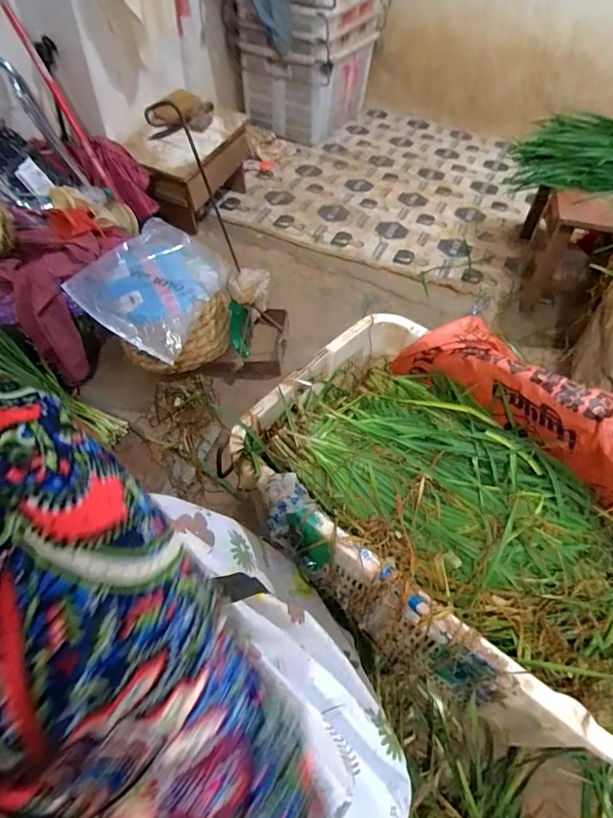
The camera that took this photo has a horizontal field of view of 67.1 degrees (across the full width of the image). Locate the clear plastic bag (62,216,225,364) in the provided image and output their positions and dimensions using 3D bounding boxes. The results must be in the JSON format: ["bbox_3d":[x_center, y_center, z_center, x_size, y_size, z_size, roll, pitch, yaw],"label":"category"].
[{"bbox_3d":[-0.372,-0.328,1.209,0.287,0.128,0.397,18,52,12],"label":"clear plastic bag"}]

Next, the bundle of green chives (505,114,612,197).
[{"bbox_3d":[0.876,-0.735,1.364,0.504,0.155,0.320,24,54,16],"label":"bundle of green chives"}]

